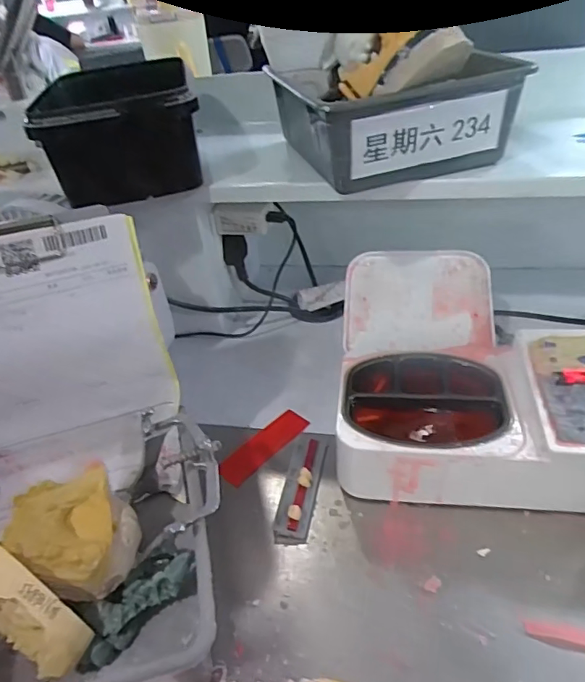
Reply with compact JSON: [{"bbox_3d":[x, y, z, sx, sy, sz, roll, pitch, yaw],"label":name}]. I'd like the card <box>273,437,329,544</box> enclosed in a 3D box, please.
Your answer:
[{"bbox_3d":[0.007,0.102,0.357,0.024,0.010,0.086,4,39,13],"label":"card"}]

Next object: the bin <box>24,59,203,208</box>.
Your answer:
[{"bbox_3d":[-0.144,-0.184,0.419,0.114,0.080,0.168,-14,38,-10],"label":"bin"}]

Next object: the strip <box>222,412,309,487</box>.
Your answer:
[{"bbox_3d":[-0.022,0.082,0.392,0.025,0.004,0.083,26,44,33],"label":"strip"}]

